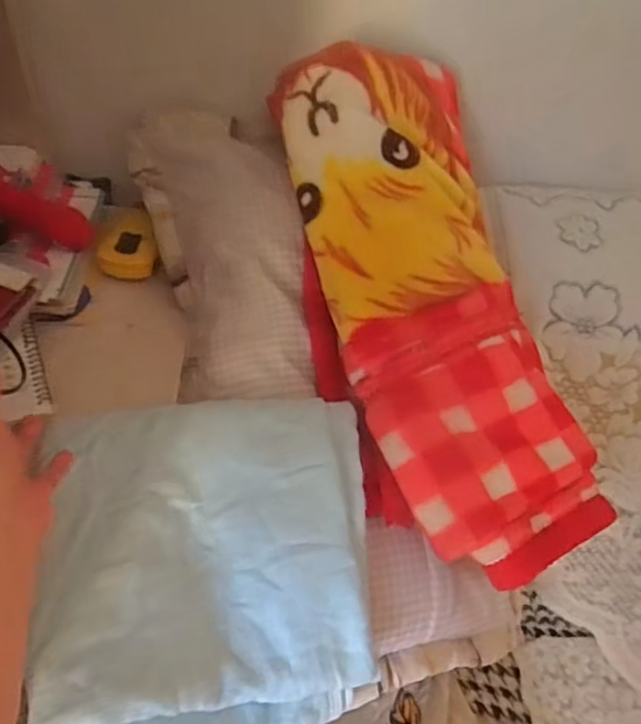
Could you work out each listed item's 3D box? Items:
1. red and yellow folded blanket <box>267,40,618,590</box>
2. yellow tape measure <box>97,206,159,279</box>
[{"bbox_3d":[0.115,-0.061,0.650,0.239,0.116,0.556,-13,76,-18],"label":"red and yellow folded blanket"},{"bbox_3d":[-0.240,-0.148,0.801,0.074,0.036,0.093,9,74,5],"label":"yellow tape measure"}]

